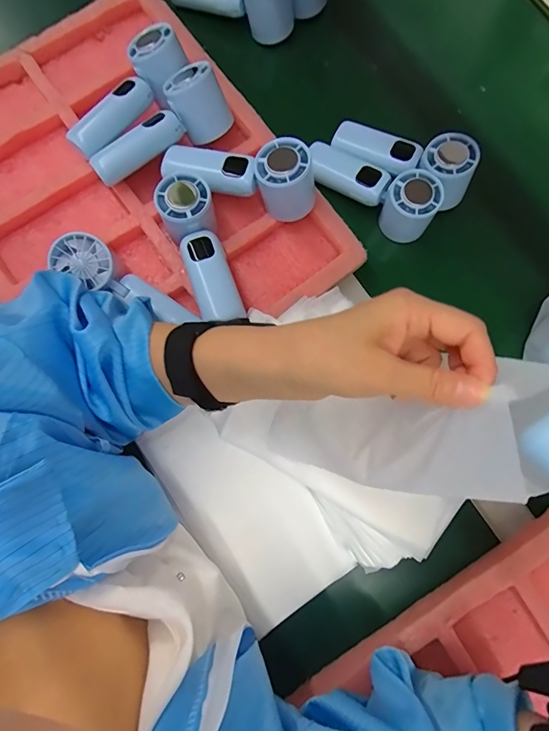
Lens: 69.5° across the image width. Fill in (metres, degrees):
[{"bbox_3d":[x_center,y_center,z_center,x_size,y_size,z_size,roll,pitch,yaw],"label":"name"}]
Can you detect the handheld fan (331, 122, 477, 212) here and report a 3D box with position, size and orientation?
[{"bbox_3d":[0.138,-0.224,0.435,0.153,0.053,0.060,28,80,17],"label":"handheld fan"}]

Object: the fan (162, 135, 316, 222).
[{"bbox_3d":[-0.035,-0.188,0.393,0.150,0.063,0.052,12,79,2],"label":"fan"}]

